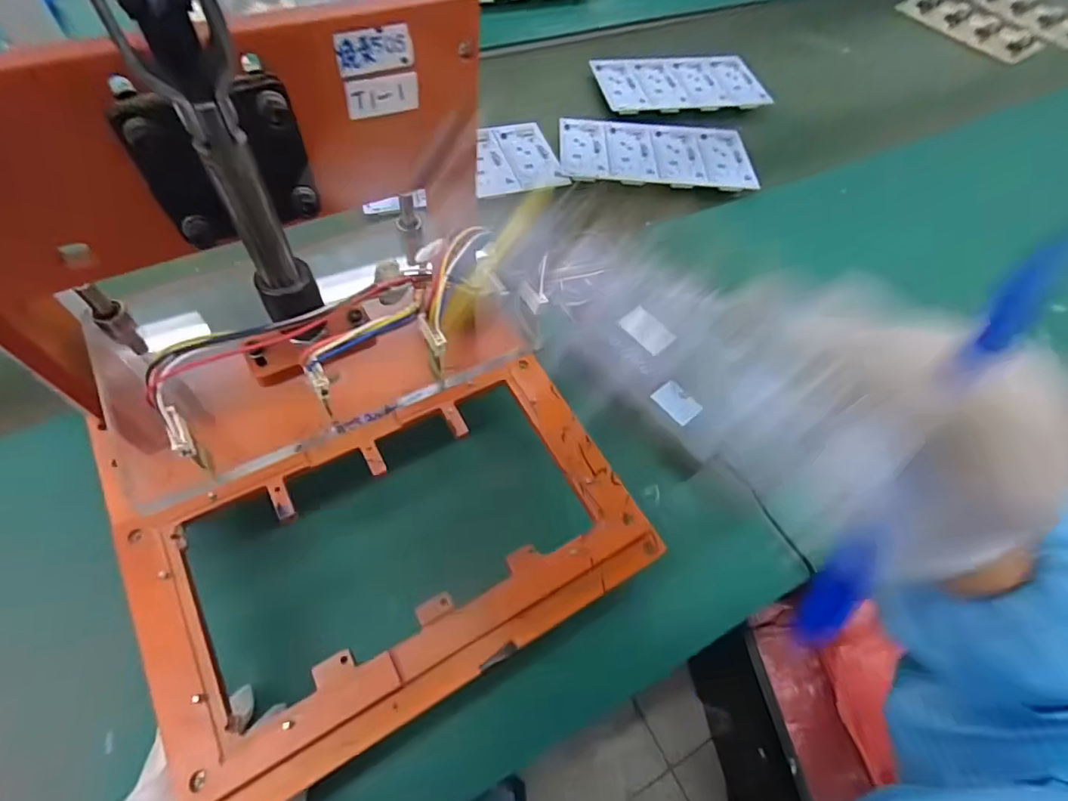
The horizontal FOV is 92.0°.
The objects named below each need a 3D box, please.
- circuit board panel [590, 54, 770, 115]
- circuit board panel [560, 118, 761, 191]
[{"bbox_3d":[0.198,-0.435,0.703,0.223,0.008,0.123,-6,59,-9],"label":"circuit board panel"},{"bbox_3d":[0.145,-0.296,0.610,0.223,0.006,0.126,7,58,-1],"label":"circuit board panel"}]

